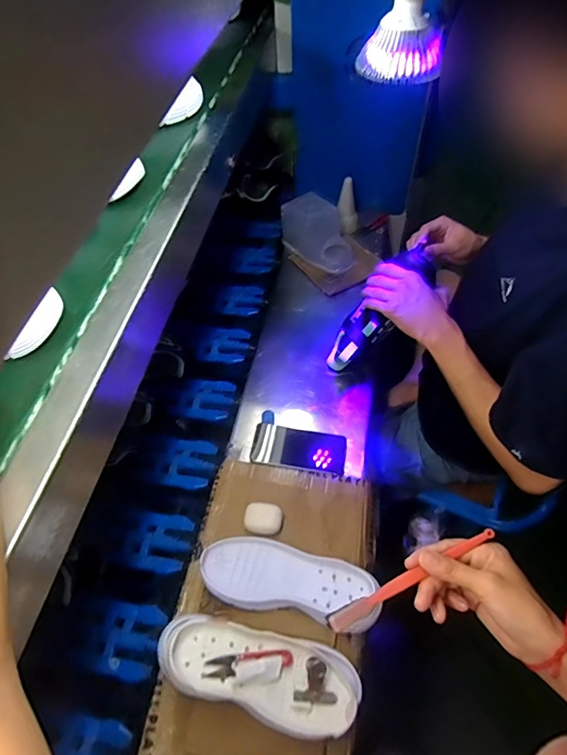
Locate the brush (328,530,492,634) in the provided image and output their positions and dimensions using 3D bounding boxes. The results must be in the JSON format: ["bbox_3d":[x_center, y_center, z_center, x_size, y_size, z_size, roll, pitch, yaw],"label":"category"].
[{"bbox_3d":[0.116,0.177,0.397,0.167,0.010,0.015,-23,56,-14],"label":"brush"}]

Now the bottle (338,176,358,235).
[{"bbox_3d":[0.162,-0.421,1.107,0.051,0.121,0.048,5,54,5],"label":"bottle"}]

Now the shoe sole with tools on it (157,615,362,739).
[{"bbox_3d":[-0.034,0.364,0.550,0.251,0.061,0.094,9,54,8],"label":"shoe sole with tools on it"}]

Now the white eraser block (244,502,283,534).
[{"bbox_3d":[-0.031,0.221,0.700,0.058,0.024,0.046,4,54,4],"label":"white eraser block"}]

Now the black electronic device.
[{"bbox_3d":[0.027,0.124,0.792,0.161,0.015,0.081,8,54,7],"label":"black electronic device"}]

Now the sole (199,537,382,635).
[{"bbox_3d":[0.007,0.286,0.635,0.246,0.031,0.089,9,54,8],"label":"sole"}]

